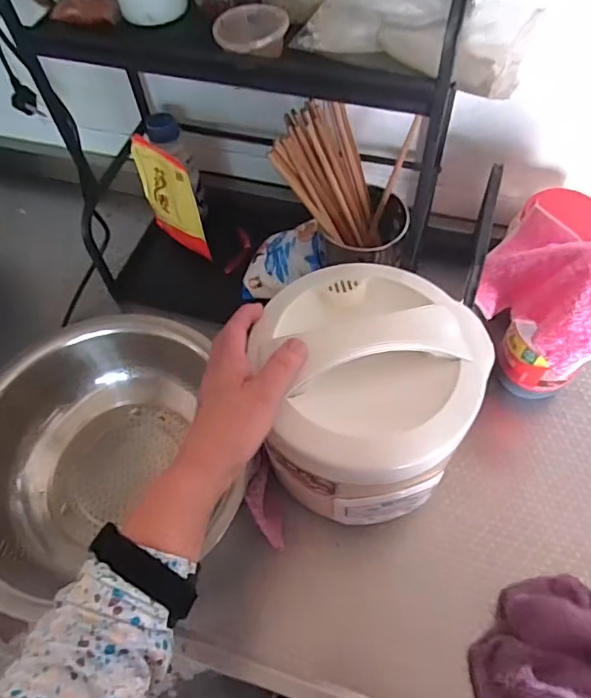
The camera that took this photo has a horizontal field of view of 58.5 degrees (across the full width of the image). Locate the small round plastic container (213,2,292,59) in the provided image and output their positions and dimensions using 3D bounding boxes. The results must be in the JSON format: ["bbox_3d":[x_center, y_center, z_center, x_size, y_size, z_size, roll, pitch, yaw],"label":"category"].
[{"bbox_3d":[-0.038,-0.271,0.454,0.059,0.025,0.049,-34,64,-15],"label":"small round plastic container"}]

